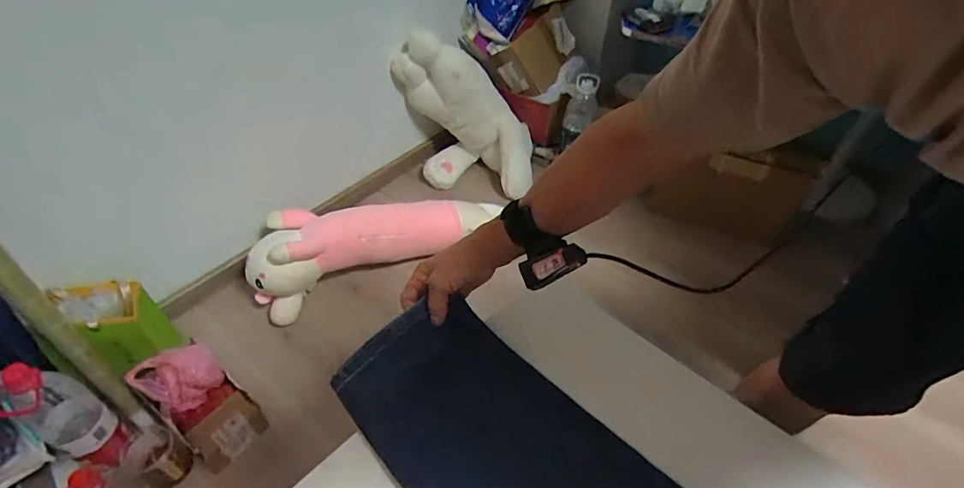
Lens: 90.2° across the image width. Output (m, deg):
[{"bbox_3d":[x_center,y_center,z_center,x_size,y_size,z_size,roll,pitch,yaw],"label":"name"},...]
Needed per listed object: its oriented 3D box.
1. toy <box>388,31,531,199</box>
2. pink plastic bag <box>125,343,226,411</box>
[{"bbox_3d":[-0.043,-0.402,1.483,0.413,0.442,0.191,3,45,1],"label":"toy"},{"bbox_3d":[-0.576,0.252,0.914,0.093,0.084,0.127,34,53,28],"label":"pink plastic bag"}]

